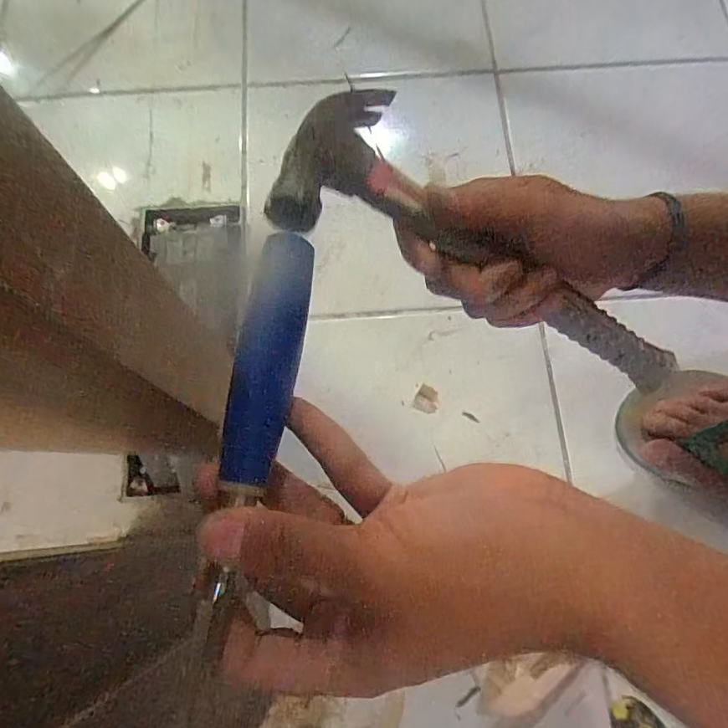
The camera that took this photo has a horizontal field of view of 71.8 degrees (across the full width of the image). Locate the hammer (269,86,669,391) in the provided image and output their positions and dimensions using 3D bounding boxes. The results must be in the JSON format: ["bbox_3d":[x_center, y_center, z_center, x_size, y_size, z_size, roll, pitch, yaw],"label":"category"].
[{"bbox_3d":[0.083,-0.054,0.282,0.269,0.023,0.091,26,74,-22],"label":"hammer"}]

